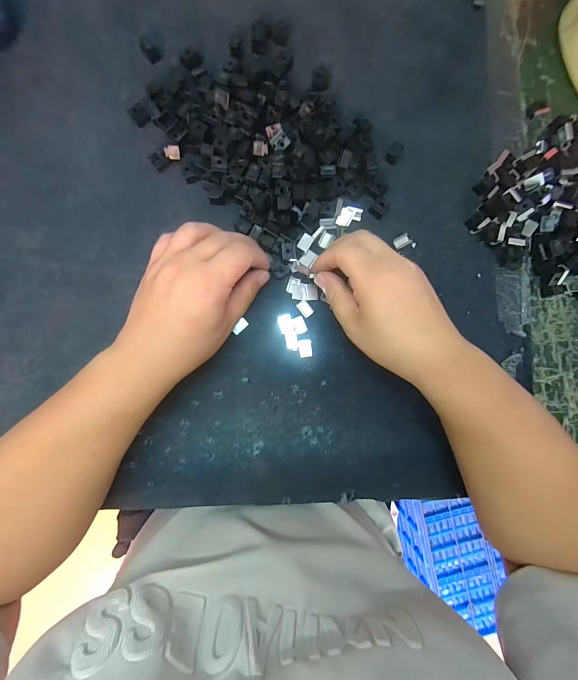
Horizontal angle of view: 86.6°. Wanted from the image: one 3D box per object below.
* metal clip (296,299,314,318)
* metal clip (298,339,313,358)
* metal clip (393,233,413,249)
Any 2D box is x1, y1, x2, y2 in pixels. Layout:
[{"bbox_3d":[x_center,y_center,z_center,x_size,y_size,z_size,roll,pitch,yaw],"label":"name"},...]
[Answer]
[{"bbox_3d":[0.016,-0.031,0.303,0.011,0.004,0.017,-40,89,-5],"label":"metal clip"},{"bbox_3d":[0.016,0.008,0.301,0.013,0.004,0.017,-8,86,-4],"label":"metal clip"},{"bbox_3d":[0.118,-0.102,0.316,0.019,0.004,0.012,-30,88,-5],"label":"metal clip"}]

